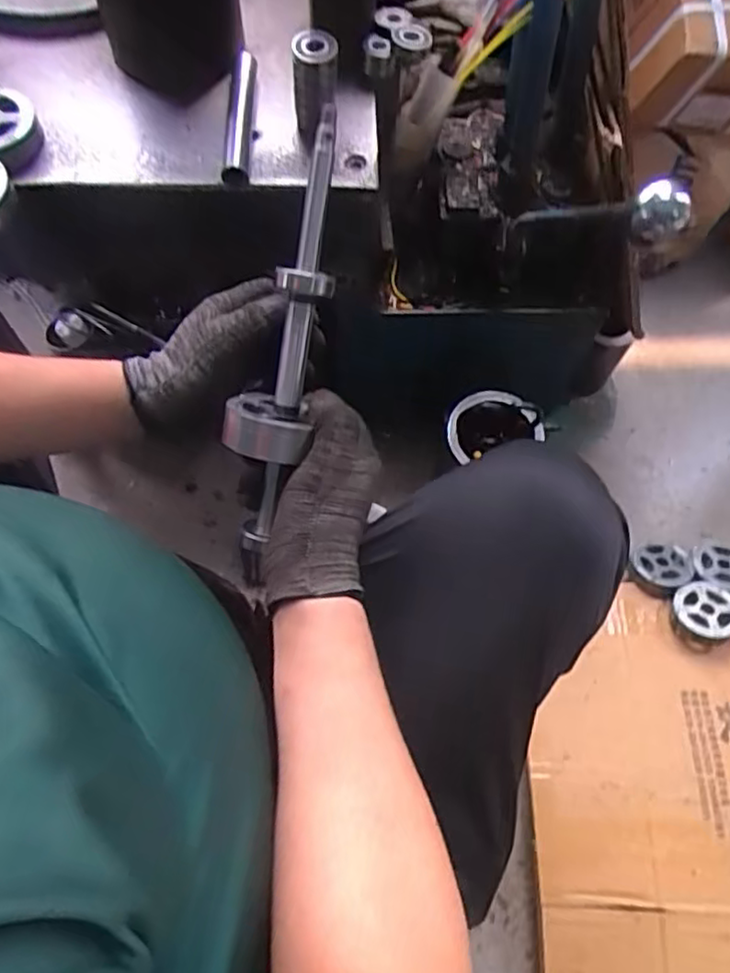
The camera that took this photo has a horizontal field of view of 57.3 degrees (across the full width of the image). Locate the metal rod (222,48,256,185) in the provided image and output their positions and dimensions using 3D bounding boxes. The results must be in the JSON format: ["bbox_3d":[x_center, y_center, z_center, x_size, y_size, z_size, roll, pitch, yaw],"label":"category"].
[{"bbox_3d":[-0.115,-0.338,0.608,0.021,0.026,0.162,0,67,-2],"label":"metal rod"}]

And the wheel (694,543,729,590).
[{"bbox_3d":[0.475,0.108,0.884,0.077,0.032,0.068,25,68,9],"label":"wheel"}]

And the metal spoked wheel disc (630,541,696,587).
[{"bbox_3d":[0.392,0.103,0.884,0.078,0.022,0.069,15,56,17],"label":"metal spoked wheel disc"}]

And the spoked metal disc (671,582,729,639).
[{"bbox_3d":[0.431,0.157,0.838,0.080,0.018,0.076,15,51,15],"label":"spoked metal disc"}]

